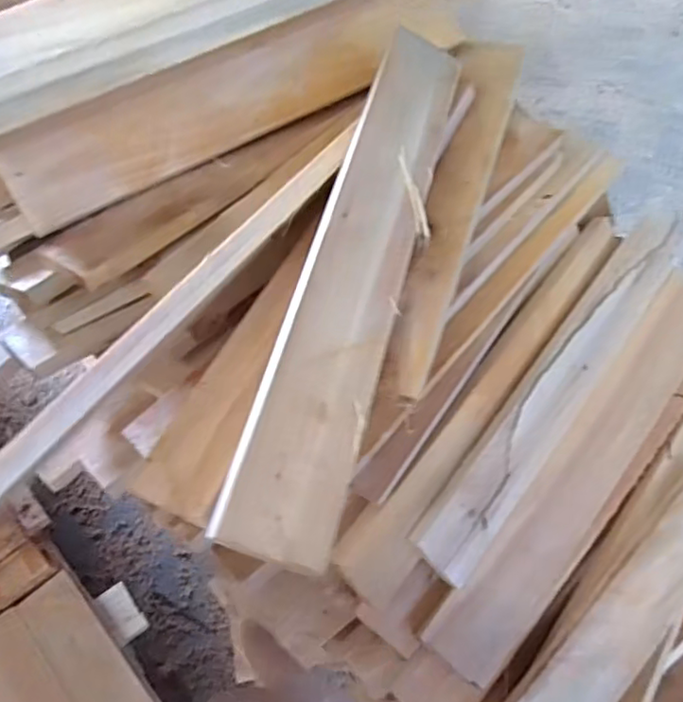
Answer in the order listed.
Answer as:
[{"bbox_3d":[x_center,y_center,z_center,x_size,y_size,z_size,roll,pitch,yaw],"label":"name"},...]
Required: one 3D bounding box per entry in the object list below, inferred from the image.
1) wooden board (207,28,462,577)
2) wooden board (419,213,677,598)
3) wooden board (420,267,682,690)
[{"bbox_3d":[0.017,-0.079,0.475,0.075,0.011,0.469,24,62,-13],"label":"wooden board"},{"bbox_3d":[0.232,0.024,0.642,0.075,0.014,0.474,45,71,-11],"label":"wooden board"},{"bbox_3d":[0.257,0.109,0.642,0.090,0.018,0.489,44,71,-6],"label":"wooden board"}]

